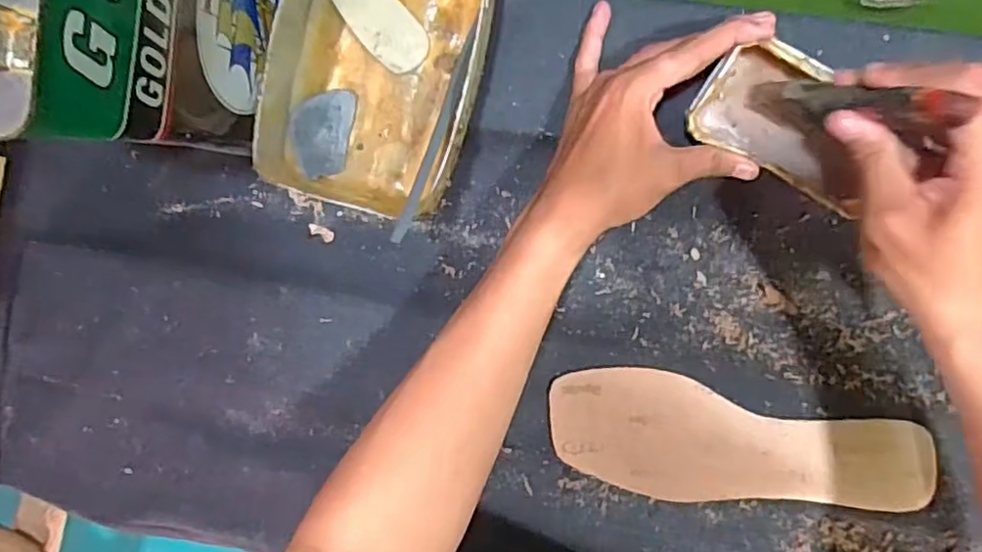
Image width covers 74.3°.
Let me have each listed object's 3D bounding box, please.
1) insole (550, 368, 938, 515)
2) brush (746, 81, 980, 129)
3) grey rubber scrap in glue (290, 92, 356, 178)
[{"bbox_3d":[0.165,0.118,0.444,0.245,0.006,0.083,8,95,8],"label":"insole"},{"bbox_3d":[0.176,-0.087,0.328,0.018,0.151,0.019,-4,109,-11],"label":"brush"},{"bbox_3d":[-0.118,-0.100,0.450,0.043,0.005,0.062,8,97,-37],"label":"grey rubber scrap in glue"}]

